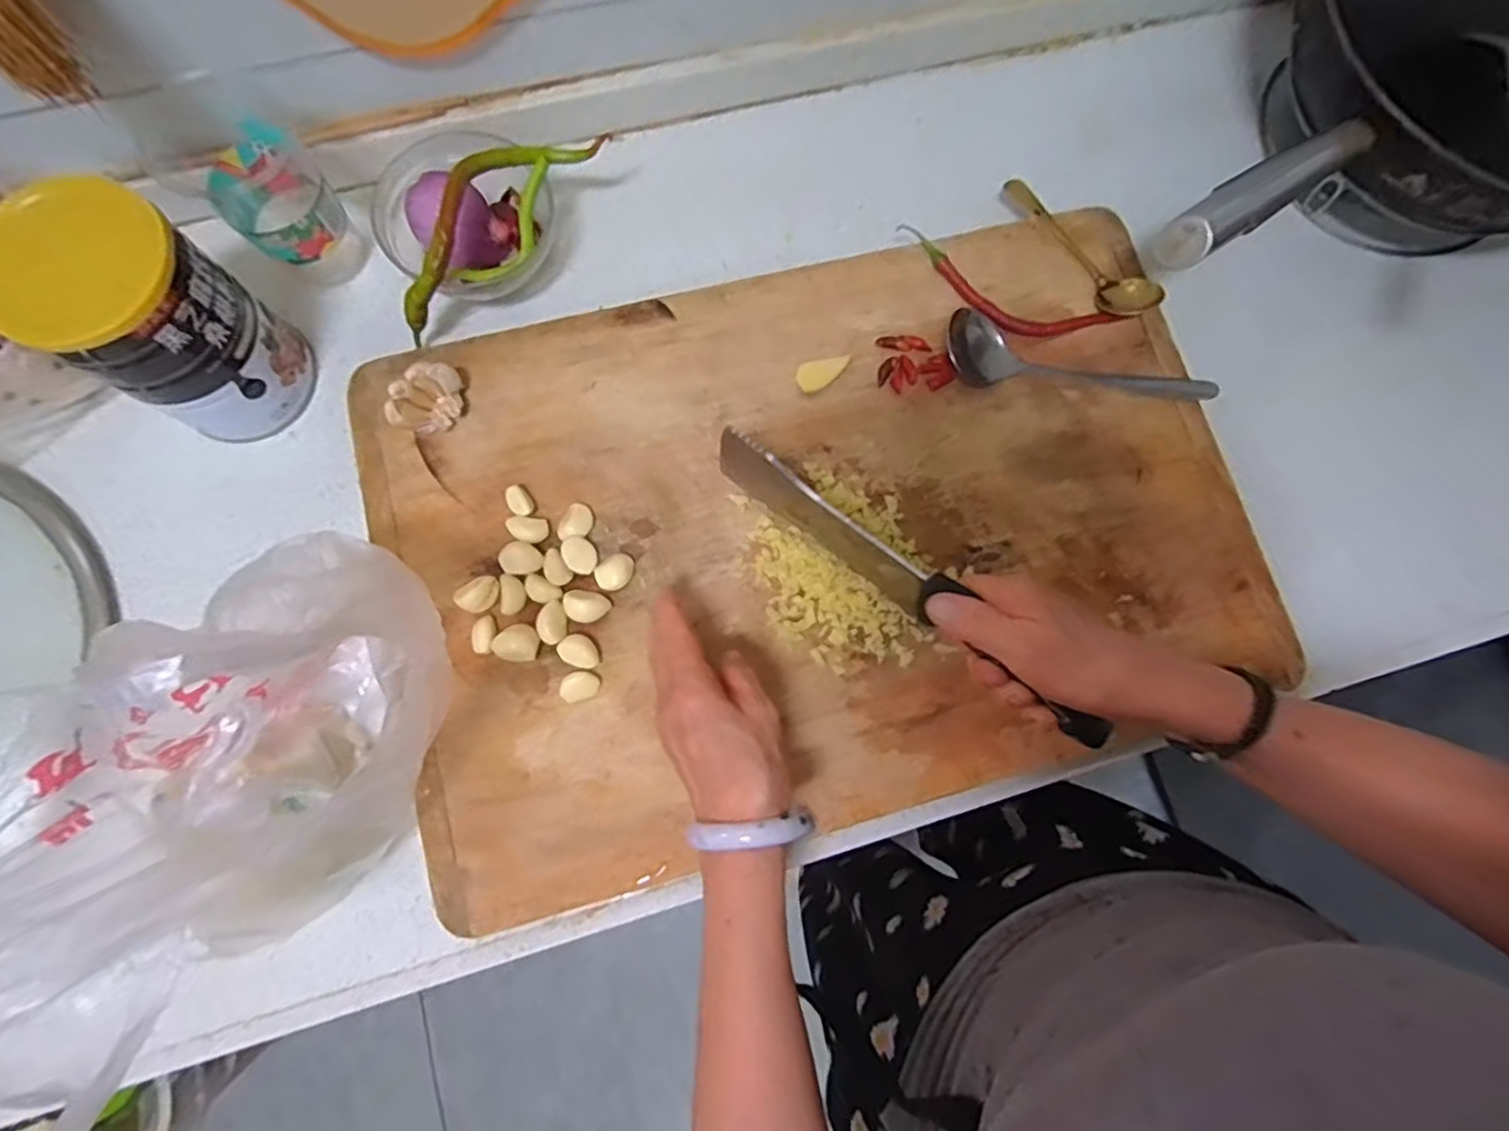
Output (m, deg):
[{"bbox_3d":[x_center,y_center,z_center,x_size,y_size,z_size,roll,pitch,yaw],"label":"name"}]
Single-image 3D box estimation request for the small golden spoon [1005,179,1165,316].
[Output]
[{"bbox_3d":[0.248,-0.247,0.509,0.039,0.023,0.146,-30,80,-7],"label":"small golden spoon"}]

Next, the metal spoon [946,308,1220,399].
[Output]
[{"bbox_3d":[0.237,-0.156,0.490,0.198,0.029,0.053,3,78,-1],"label":"metal spoon"}]

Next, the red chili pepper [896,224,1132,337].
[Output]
[{"bbox_3d":[0.183,-0.204,0.501,0.172,0.021,0.040,27,78,4],"label":"red chili pepper"}]

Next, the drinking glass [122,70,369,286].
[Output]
[{"bbox_3d":[-0.340,-0.257,0.471,0.080,0.123,0.094,-35,83,-9],"label":"drinking glass"}]

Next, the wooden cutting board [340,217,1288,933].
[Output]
[{"bbox_3d":[0.043,-0.033,0.466,0.581,0.033,0.380,-16,79,-5],"label":"wooden cutting board"}]

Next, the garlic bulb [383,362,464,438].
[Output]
[{"bbox_3d":[-0.225,-0.113,0.457,0.049,0.035,0.033,-18,81,-6],"label":"garlic bulb"}]

